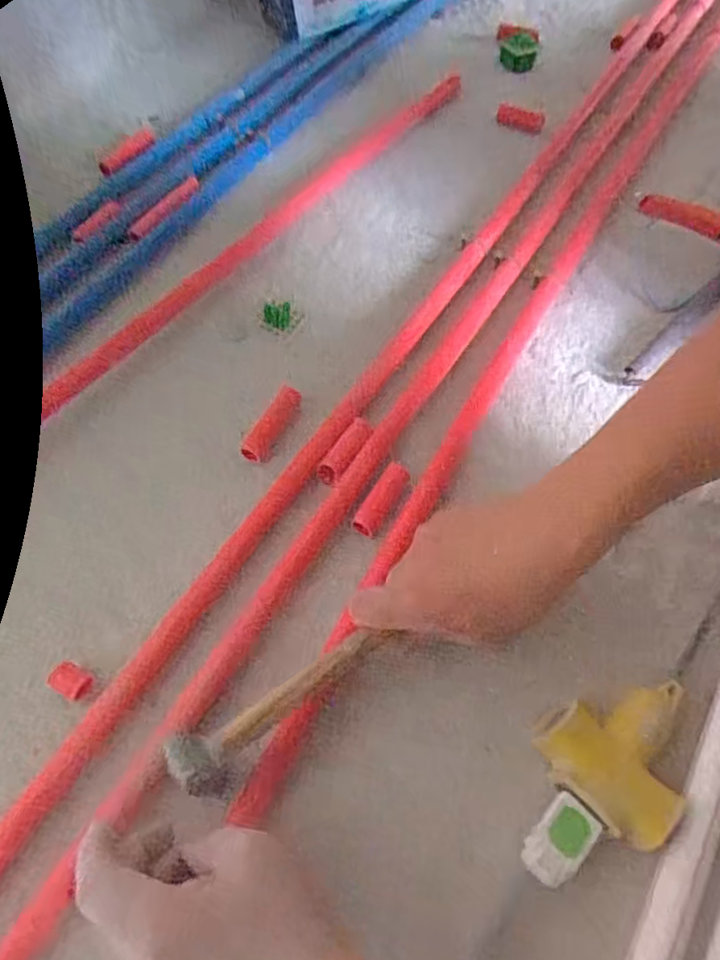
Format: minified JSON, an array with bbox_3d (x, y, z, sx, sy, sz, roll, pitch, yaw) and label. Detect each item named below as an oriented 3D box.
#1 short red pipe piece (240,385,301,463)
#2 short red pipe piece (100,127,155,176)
[{"bbox_3d":[-0.071,-0.046,0.512,0.020,0.023,0.066,30,65,14],"label":"short red pipe piece"},{"bbox_3d":[-0.253,-0.352,0.673,0.074,0.017,0.015,-23,61,21],"label":"short red pipe piece"}]

